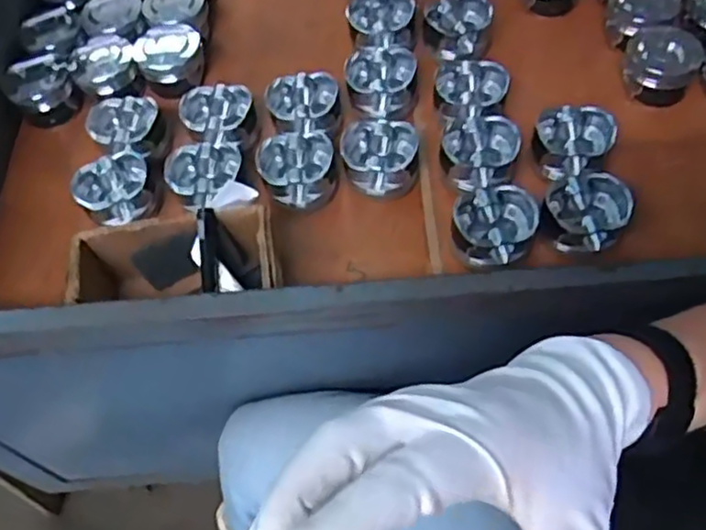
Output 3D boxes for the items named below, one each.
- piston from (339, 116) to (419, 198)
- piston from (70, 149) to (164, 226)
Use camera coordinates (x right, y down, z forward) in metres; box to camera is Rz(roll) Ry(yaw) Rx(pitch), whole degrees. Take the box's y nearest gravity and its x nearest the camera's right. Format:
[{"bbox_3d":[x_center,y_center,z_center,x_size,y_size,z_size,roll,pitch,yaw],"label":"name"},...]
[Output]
[{"bbox_3d":[0.031,-0.126,0.759,0.088,0.047,0.082,-1,59,2],"label":"piston"},{"bbox_3d":[-0.266,-0.086,0.776,0.096,0.044,0.078,-40,65,-19],"label":"piston"}]

